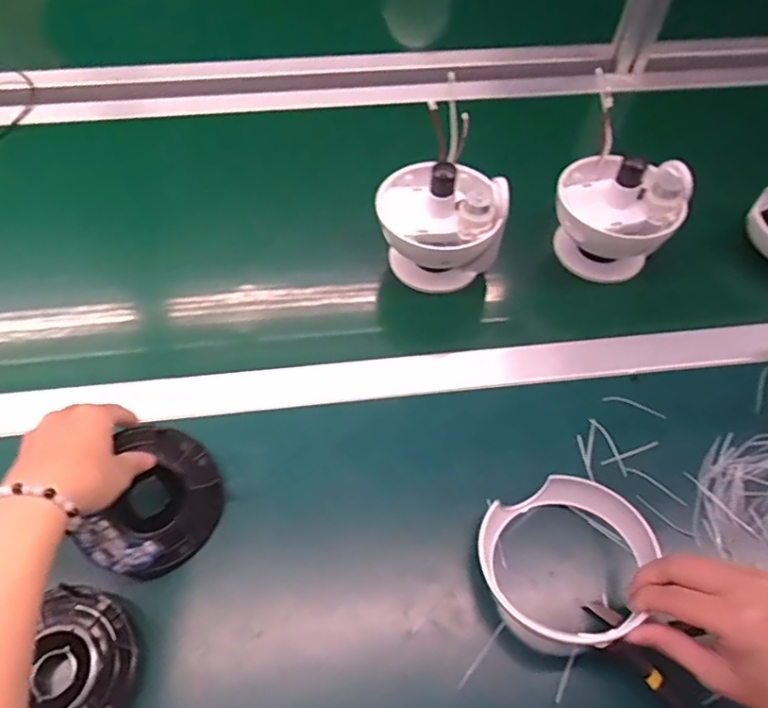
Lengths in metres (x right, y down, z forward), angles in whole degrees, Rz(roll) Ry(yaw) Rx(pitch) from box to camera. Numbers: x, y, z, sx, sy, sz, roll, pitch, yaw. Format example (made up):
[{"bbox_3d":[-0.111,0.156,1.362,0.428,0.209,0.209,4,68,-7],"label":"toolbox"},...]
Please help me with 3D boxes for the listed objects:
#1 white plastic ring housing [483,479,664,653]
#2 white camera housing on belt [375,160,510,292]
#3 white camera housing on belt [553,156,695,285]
[{"bbox_3d":[0.128,0.144,0.397,0.121,0.043,0.108,-19,58,-14],"label":"white plastic ring housing"},{"bbox_3d":[0.051,-0.122,0.544,0.110,0.117,0.092,-9,57,-7],"label":"white camera housing on belt"},{"bbox_3d":[0.227,-0.133,0.560,0.116,0.108,0.098,15,57,8],"label":"white camera housing on belt"}]

